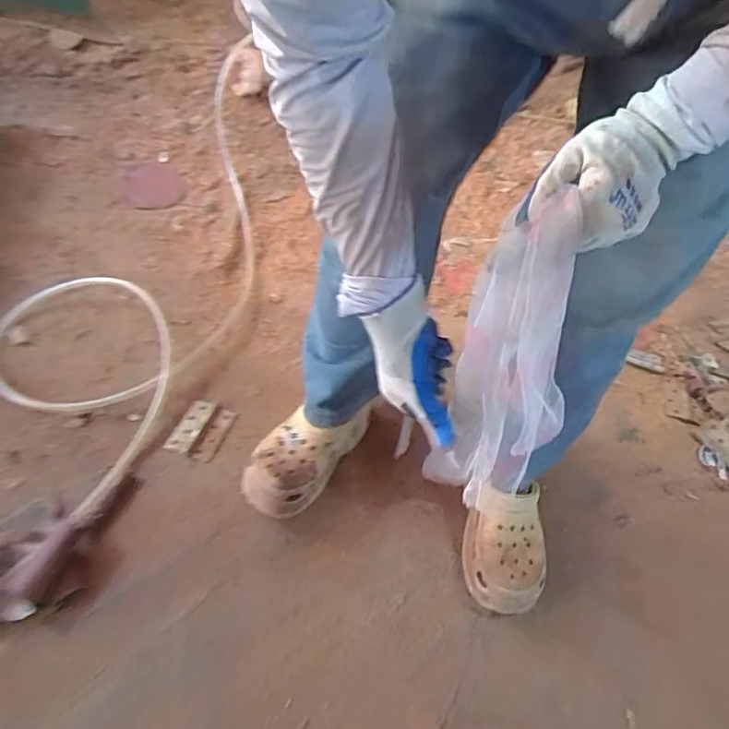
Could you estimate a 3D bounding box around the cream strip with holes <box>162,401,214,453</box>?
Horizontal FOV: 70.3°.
[{"bbox_3d":[-0.294,0.103,0.871,0.037,0.009,0.100,21,53,8],"label":"cream strip with holes"}]

